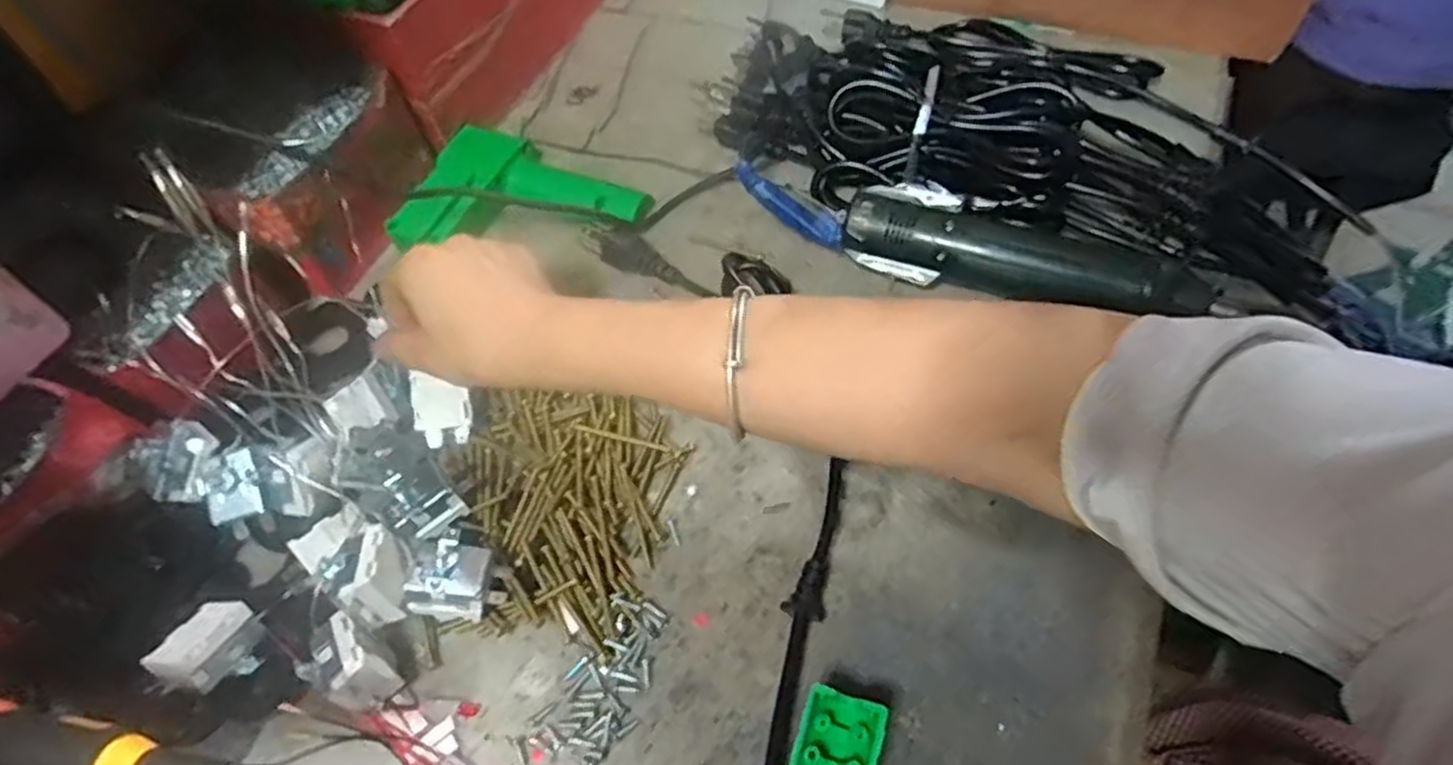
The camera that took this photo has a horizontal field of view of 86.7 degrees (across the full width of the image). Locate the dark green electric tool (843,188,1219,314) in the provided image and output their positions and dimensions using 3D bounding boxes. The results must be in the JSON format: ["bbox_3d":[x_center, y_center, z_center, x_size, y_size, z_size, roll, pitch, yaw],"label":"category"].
[{"bbox_3d":[0.169,-0.072,0.449,0.196,0.031,0.041,18,61,15],"label":"dark green electric tool"}]

